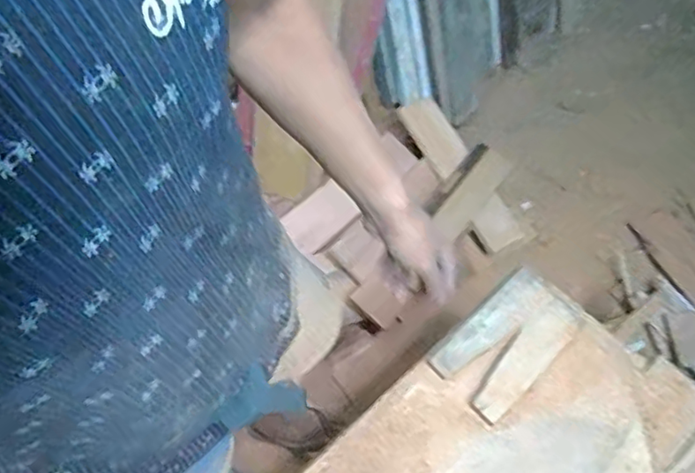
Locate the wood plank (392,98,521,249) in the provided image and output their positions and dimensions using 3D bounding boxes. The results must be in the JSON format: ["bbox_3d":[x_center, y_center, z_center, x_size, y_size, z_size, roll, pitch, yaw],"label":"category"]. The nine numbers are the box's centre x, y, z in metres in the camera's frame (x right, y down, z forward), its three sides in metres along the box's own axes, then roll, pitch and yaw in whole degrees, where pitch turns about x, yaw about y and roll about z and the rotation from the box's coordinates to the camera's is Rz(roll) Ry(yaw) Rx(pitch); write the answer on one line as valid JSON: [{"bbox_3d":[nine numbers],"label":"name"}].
[{"bbox_3d":[0.293,-0.169,1.553,0.102,0.028,0.449,-32,78,-4],"label":"wood plank"}]

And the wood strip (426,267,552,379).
[{"bbox_3d":[0.195,0.122,0.822,0.195,0.020,0.053,-39,71,-16],"label":"wood strip"}]

